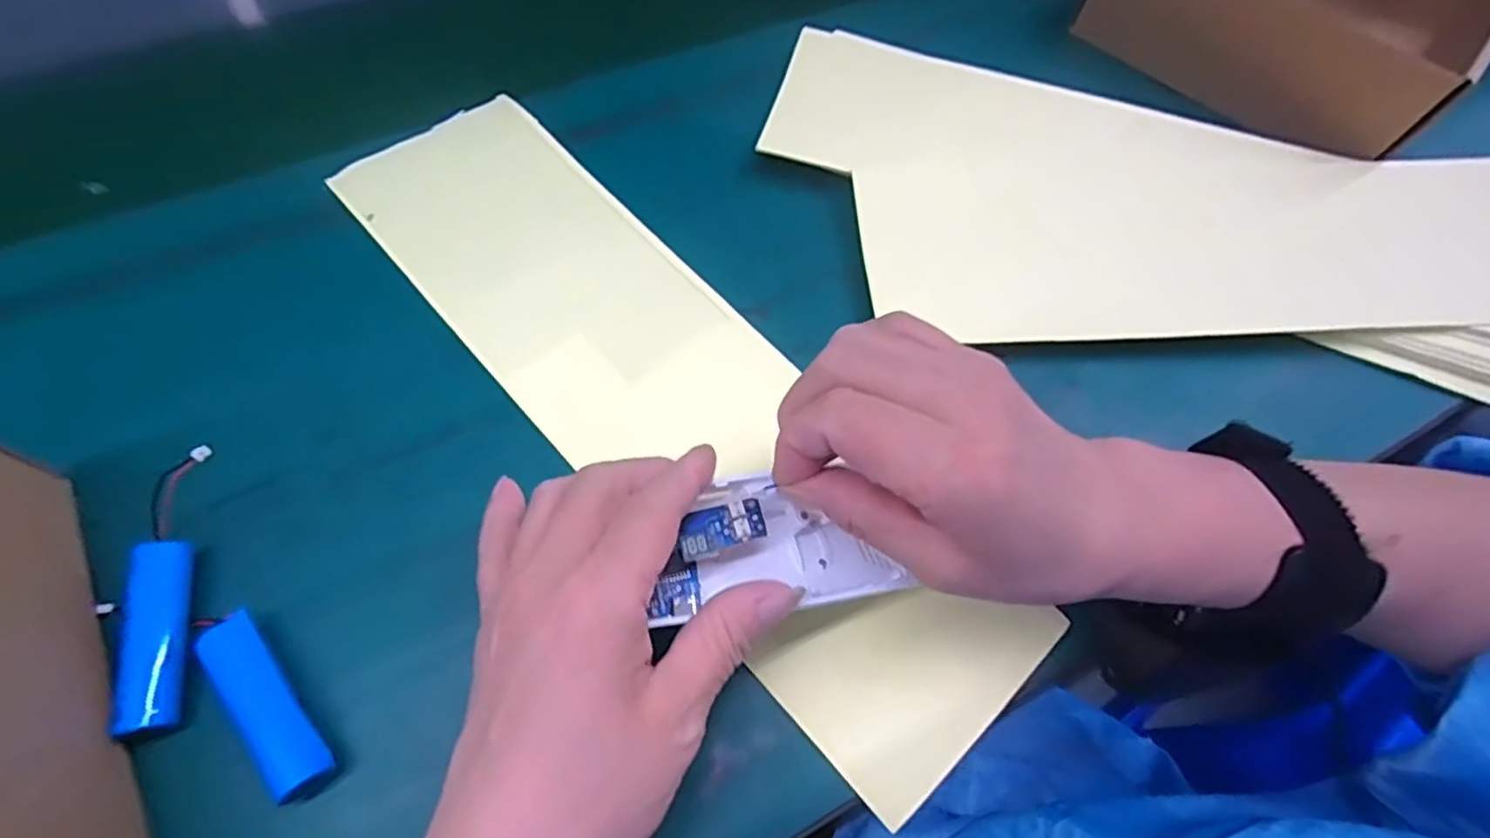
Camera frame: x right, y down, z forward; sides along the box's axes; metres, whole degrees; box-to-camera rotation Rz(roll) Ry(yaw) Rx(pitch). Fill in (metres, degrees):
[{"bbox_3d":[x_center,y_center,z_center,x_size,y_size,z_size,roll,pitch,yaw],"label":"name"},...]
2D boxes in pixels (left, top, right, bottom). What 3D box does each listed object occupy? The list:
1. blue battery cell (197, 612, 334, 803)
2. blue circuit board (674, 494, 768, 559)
[{"bbox_3d":[-0.168,0.101,0.247,0.018,0.022,0.069,-37,72,-20],"label":"blue battery cell"},{"bbox_3d":[-0.009,0.038,0.248,0.031,0.005,0.017,-19,63,-7],"label":"blue circuit board"}]

